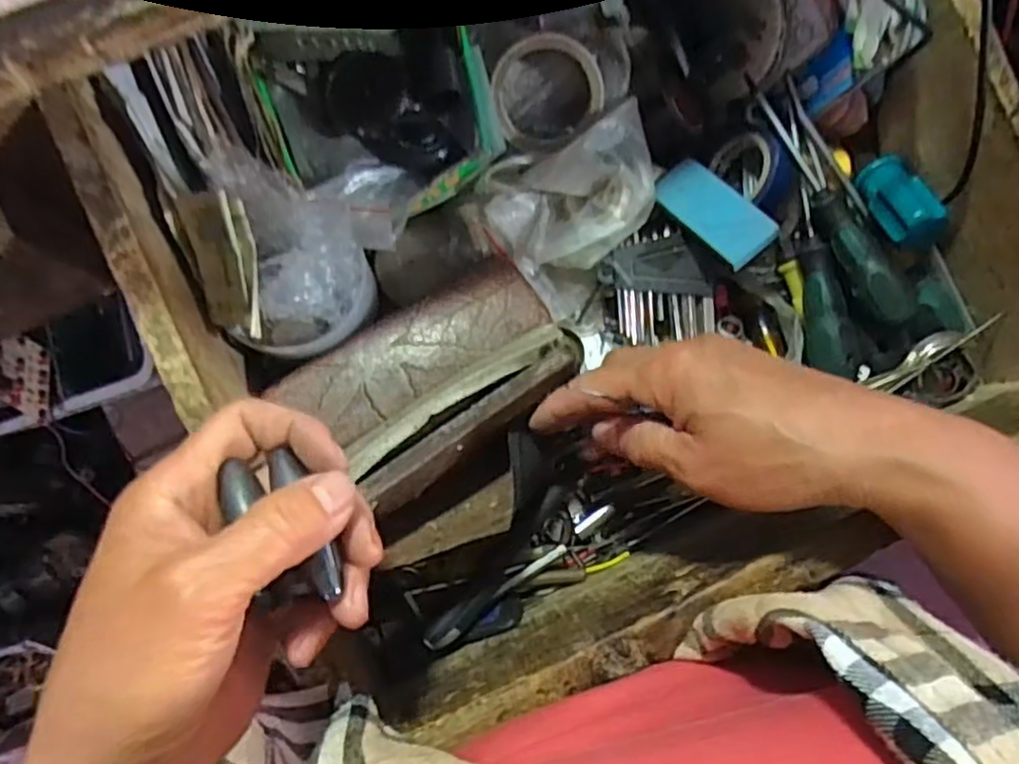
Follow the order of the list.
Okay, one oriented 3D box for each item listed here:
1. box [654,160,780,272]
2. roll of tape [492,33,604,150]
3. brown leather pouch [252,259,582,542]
[{"bbox_3d":[0.108,-0.090,0.364,0.029,0.009,0.069,-34,63,-7],"label":"box"},{"bbox_3d":[0.019,-0.156,0.371,0.058,0.017,0.055,1,124,1],"label":"roll of tape"},{"bbox_3d":[-0.033,0.001,0.334,0.129,0.043,0.091,-31,85,-7],"label":"brown leather pouch"}]

